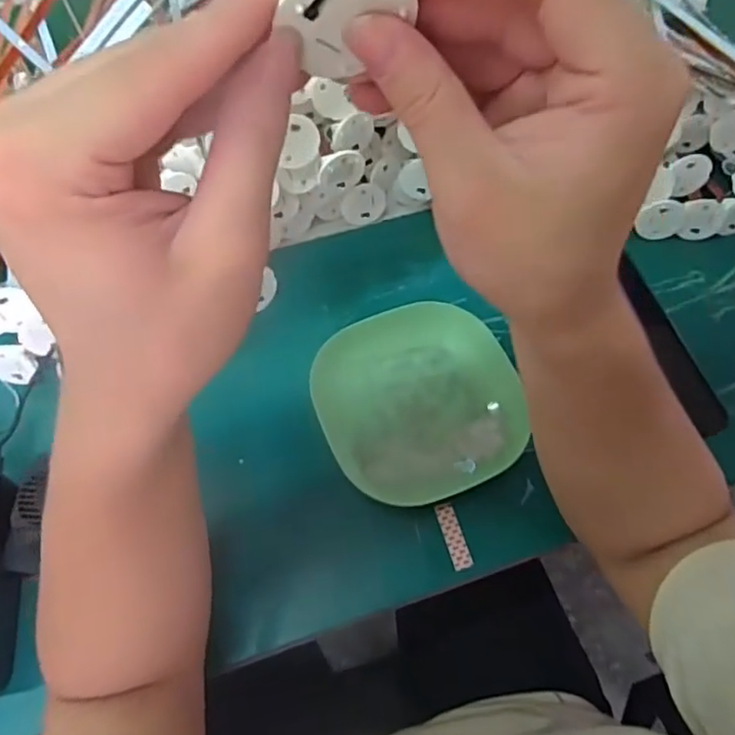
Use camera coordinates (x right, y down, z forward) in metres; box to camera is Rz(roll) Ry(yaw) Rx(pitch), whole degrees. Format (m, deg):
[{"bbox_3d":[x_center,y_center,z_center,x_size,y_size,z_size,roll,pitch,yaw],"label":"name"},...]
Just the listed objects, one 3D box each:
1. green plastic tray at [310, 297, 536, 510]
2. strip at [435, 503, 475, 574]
[{"bbox_3d":[0.040,0.023,0.444,0.145,0.034,0.135,-20,64,-11],"label":"green plastic tray"},{"bbox_3d":[0.059,0.114,0.413,0.014,0.004,0.044,-14,63,-8],"label":"strip"}]

